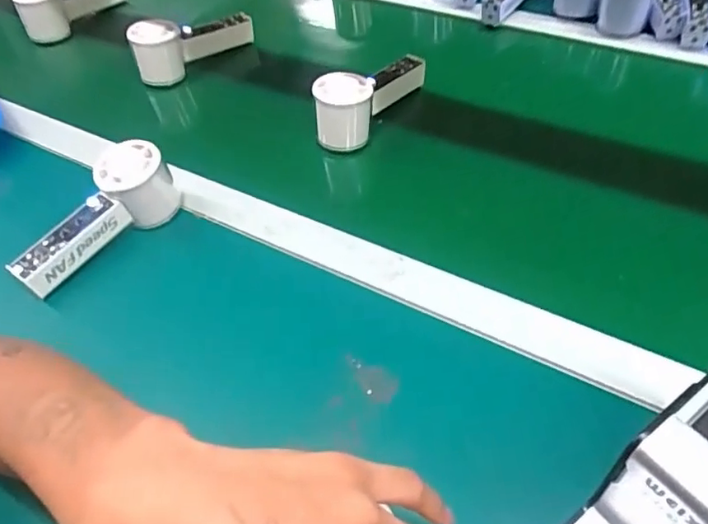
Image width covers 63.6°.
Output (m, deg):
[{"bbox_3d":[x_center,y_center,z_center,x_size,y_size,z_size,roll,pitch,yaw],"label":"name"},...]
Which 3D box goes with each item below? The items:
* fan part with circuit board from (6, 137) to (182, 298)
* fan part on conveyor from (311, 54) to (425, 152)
[{"bbox_3d":[-0.211,-0.035,0.477,0.046,0.065,0.150,24,56,23],"label":"fan part with circuit board"},{"bbox_3d":[0.018,-0.170,0.583,0.052,0.074,0.142,25,56,23],"label":"fan part on conveyor"}]

